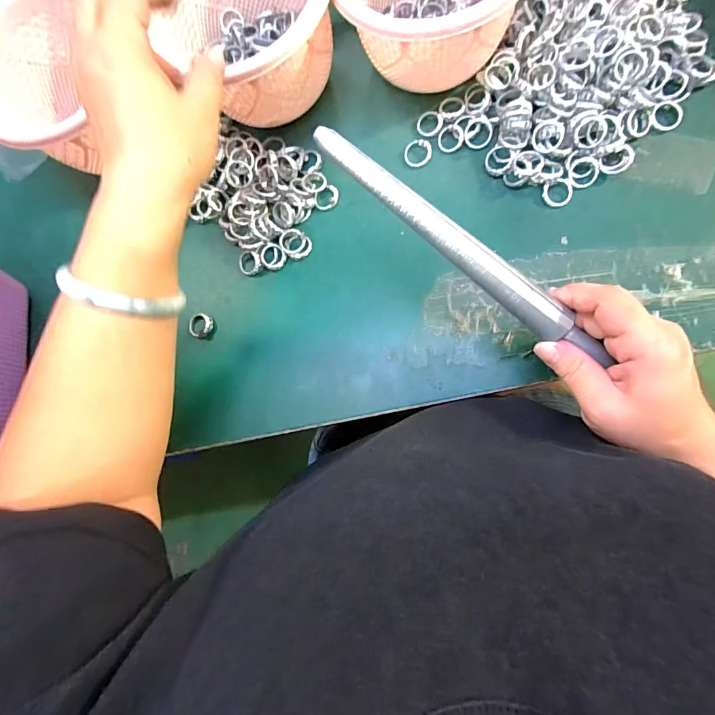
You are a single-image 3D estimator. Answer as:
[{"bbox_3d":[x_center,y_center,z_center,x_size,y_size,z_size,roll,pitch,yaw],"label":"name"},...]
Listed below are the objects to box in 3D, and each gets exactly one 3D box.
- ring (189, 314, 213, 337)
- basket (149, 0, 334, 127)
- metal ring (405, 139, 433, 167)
[{"bbox_3d":[-0.133,-0.027,0.347,0.020,0.004,0.020,-1,80,8],"label":"ring"},{"bbox_3d":[-0.083,-0.265,0.327,0.140,0.071,0.150,-8,79,9],"label":"basket"},{"bbox_3d":[0.051,-0.170,0.340,0.022,0.004,0.024,-1,80,8],"label":"metal ring"}]

